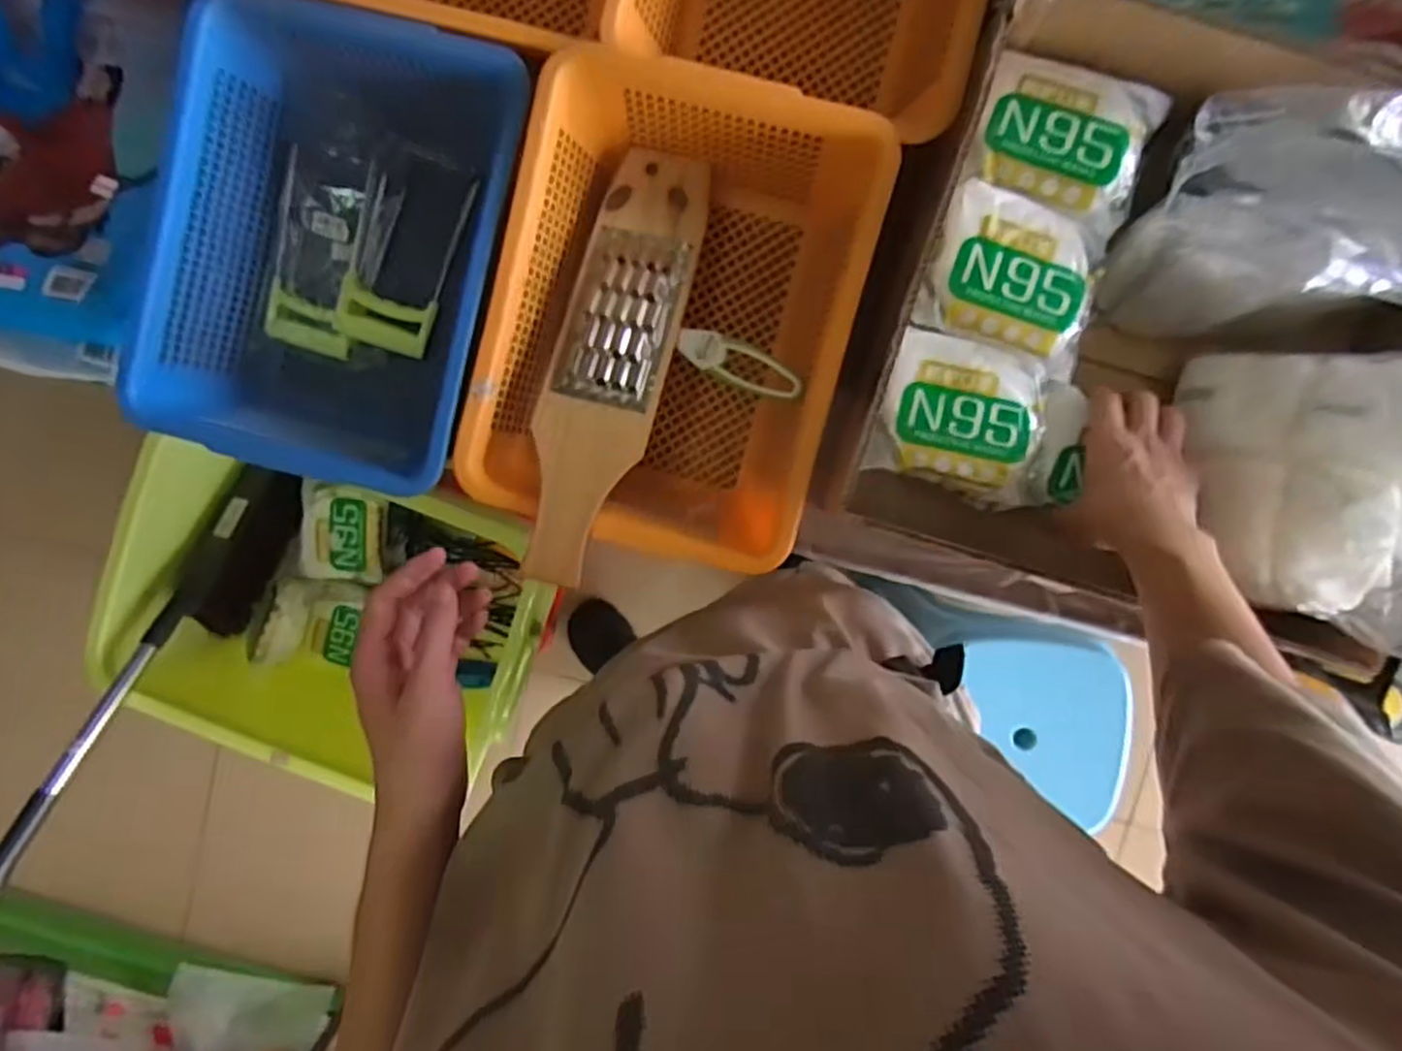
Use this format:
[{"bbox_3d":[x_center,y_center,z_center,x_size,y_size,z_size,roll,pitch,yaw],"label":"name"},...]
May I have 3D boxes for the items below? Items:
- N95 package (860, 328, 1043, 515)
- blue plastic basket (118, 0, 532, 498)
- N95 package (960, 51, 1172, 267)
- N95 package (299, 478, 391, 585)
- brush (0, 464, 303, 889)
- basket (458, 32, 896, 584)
[{"bbox_3d":[0.218,-0.089,0.637,0.134,0.036,0.122,15,96,2],"label":"N95 package"},{"bbox_3d":[-0.310,-0.239,0.686,0.296,0.131,0.378,17,96,2],"label":"blue plastic basket"},{"bbox_3d":[0.288,-0.305,0.613,0.135,0.031,0.129,20,96,2],"label":"N95 package"},{"bbox_3d":[-0.504,0.013,1.079,0.117,0.035,0.136,11,96,3],"label":"N95 package"},{"bbox_3d":[-0.665,0.163,0.970,0.053,0.130,0.561,11,65,26],"label":"brush"},{"bbox_3d":[-0.018,-0.175,0.674,0.276,0.148,0.370,15,96,2],"label":"basket"}]

